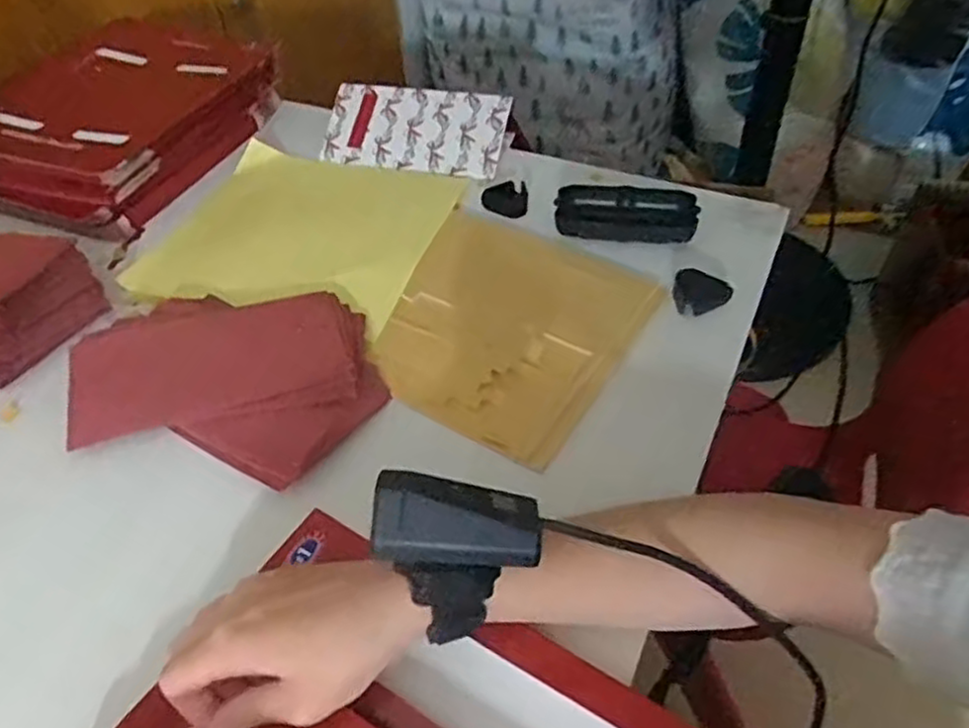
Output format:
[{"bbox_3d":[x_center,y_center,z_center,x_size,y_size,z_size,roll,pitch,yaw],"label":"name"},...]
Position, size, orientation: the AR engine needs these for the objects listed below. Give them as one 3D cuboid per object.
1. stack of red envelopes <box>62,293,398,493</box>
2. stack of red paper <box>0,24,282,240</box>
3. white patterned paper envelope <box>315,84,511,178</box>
[{"bbox_3d":[-0.171,0.001,0.484,0.207,0.022,0.148,10,48,8],"label":"stack of red envelopes"},{"bbox_3d":[-0.338,-0.229,0.681,0.192,0.068,0.248,14,48,17],"label":"stack of red paper"},{"bbox_3d":[-0.068,-0.224,0.690,0.176,0.009,0.085,12,78,12],"label":"white patterned paper envelope"}]

